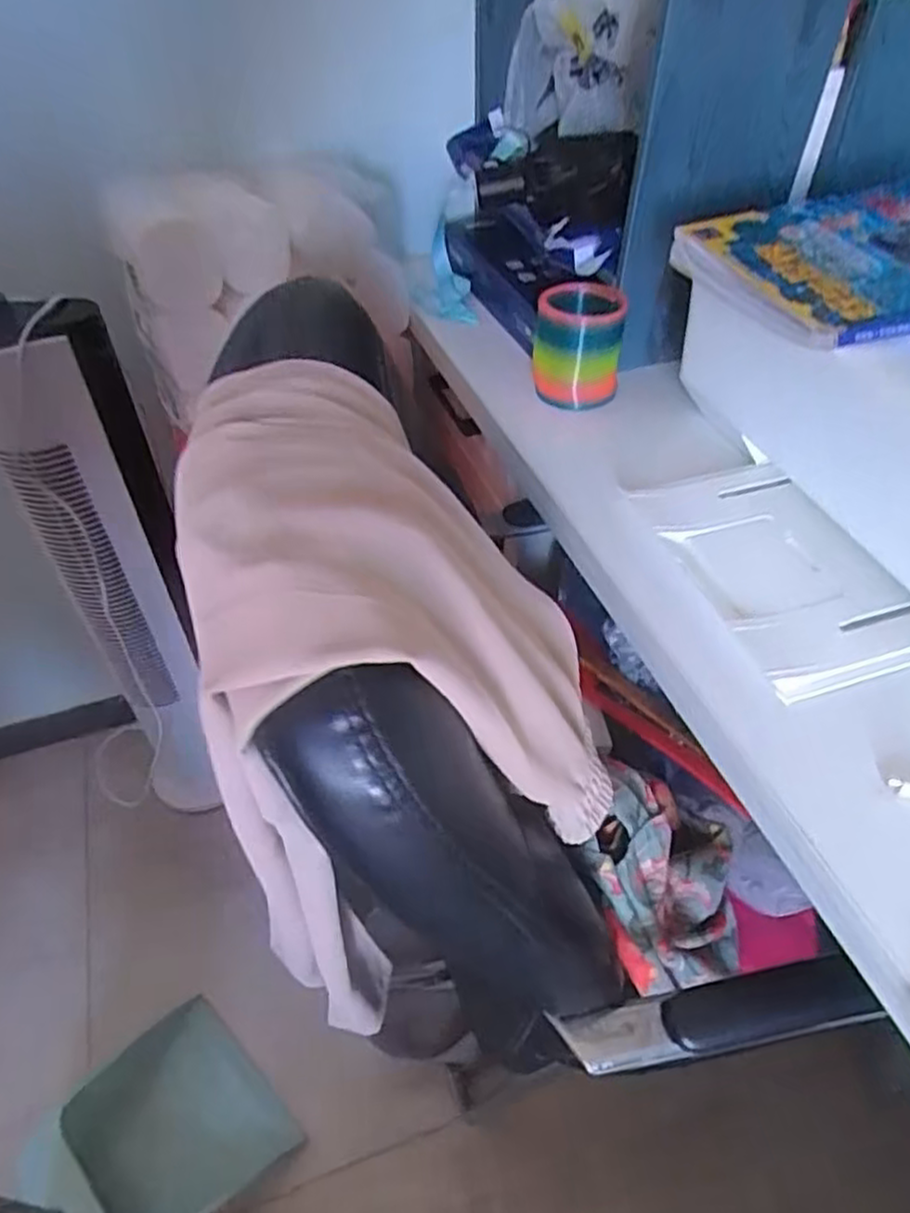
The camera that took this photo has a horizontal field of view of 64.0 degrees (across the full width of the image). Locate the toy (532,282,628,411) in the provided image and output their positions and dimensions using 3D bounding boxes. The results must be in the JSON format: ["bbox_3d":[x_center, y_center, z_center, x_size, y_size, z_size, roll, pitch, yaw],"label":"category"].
[{"bbox_3d":[0.117,-0.248,0.698,0.080,0.092,0.067,3,47,4],"label":"toy"}]

